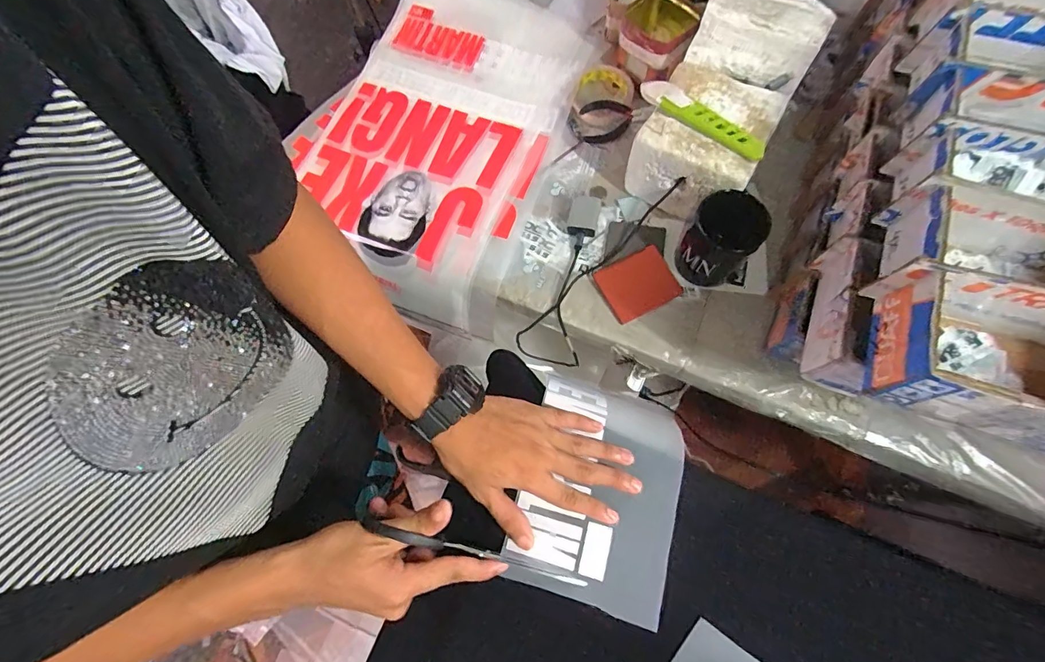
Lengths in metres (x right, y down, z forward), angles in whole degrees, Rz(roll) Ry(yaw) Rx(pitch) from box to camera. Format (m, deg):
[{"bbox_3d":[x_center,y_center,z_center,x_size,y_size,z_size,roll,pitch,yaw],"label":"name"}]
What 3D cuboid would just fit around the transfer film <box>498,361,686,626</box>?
[{"bbox_3d":[0.066,0.141,0.415,0.138,0.060,0.186,12,72,6],"label":"transfer film"}]

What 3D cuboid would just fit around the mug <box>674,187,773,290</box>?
[{"bbox_3d":[0.247,-0.108,0.555,0.089,0.106,0.080,27,75,11],"label":"mug"}]

